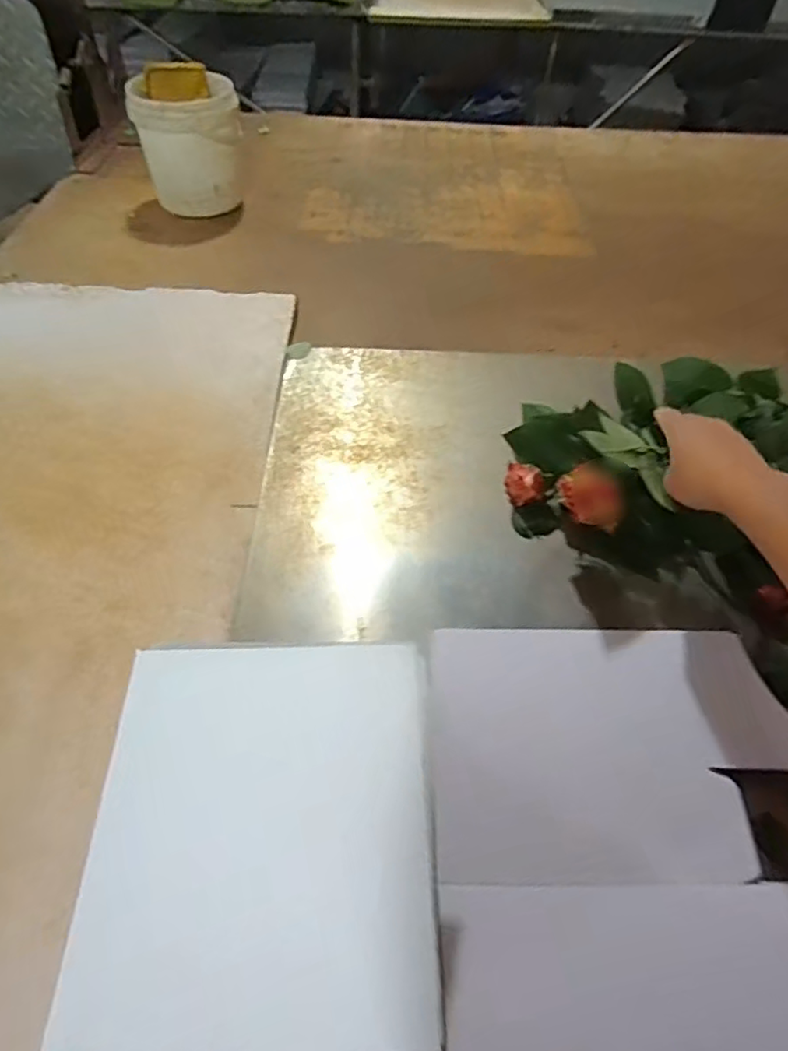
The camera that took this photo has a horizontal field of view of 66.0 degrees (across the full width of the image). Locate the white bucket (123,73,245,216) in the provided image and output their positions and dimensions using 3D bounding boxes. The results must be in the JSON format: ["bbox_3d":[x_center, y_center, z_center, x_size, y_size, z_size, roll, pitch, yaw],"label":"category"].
[{"bbox_3d":[-0.350,-0.647,1.050,0.160,0.184,0.160,1,51,-1],"label":"white bucket"}]

